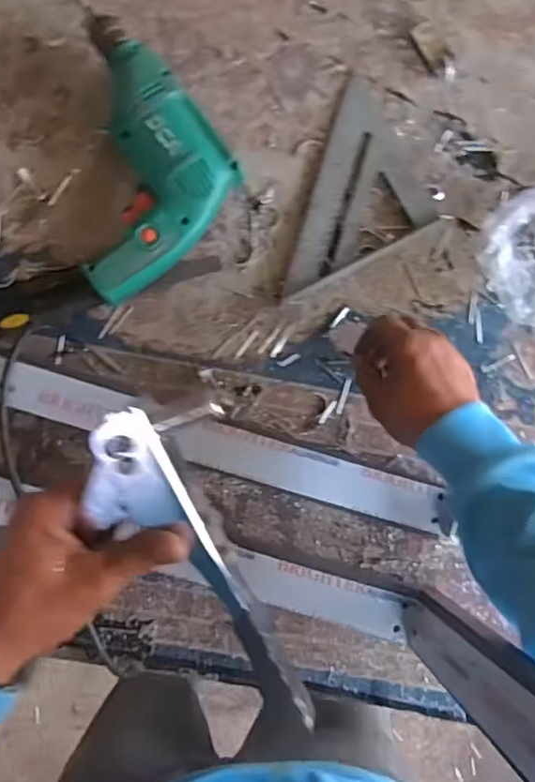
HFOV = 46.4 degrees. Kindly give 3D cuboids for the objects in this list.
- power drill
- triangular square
[{"bbox_3d":[-0.095,-0.212,0.576,0.130,0.062,0.255,1,85,-3],"label":"power drill"},{"bbox_3d":[0.065,-0.197,0.610,0.179,0.008,0.166,-28,87,-5],"label":"triangular square"}]

